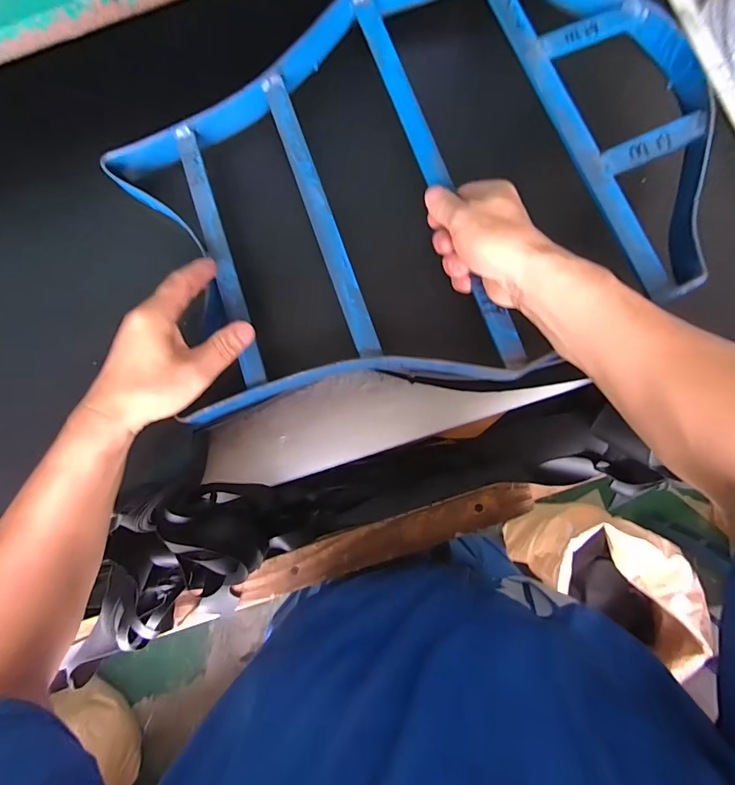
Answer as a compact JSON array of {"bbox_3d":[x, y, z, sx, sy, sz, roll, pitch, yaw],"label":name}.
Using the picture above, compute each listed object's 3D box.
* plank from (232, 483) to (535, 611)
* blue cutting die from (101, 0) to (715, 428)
[{"bbox_3d":[0.016,0.149,0.427,0.299,0.012,0.043,-20,82,0],"label":"plank"},{"bbox_3d":[0.035,-0.195,0.392,0.503,0.059,0.390,-21,82,-1],"label":"blue cutting die"}]

